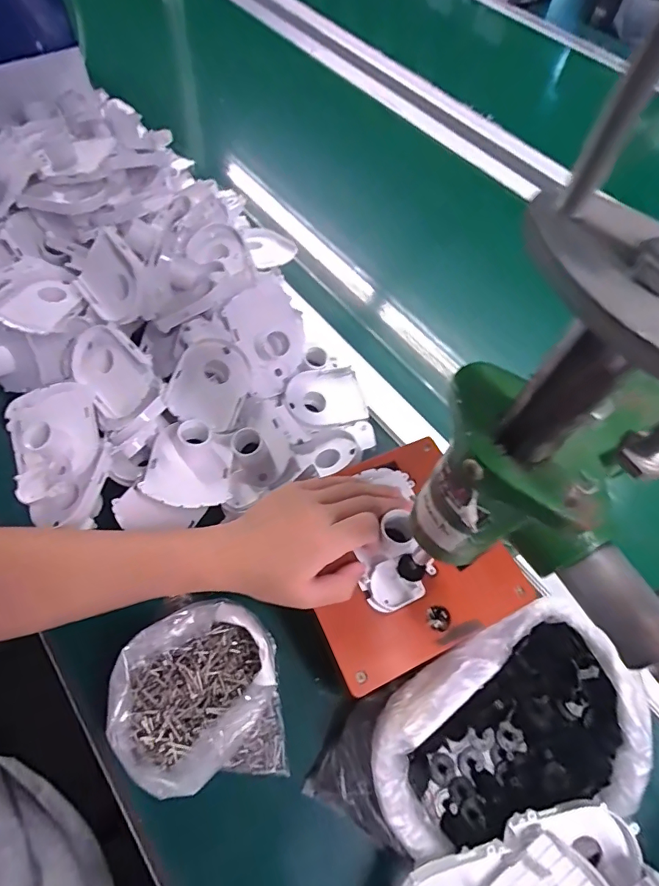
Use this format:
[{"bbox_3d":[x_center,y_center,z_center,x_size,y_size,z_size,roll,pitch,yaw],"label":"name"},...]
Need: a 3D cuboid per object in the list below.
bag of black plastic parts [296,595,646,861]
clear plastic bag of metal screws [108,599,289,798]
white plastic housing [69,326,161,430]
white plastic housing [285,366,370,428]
[{"bbox_3d":[0.105,0.211,0.338,0.224,0.060,0.124,-15,63,-12],"label":"bag of black plastic parts"},{"bbox_3d":[-0.090,0.173,0.325,0.107,0.048,0.110,-5,61,-7],"label":"clear plastic bag of metal screws"},{"bbox_3d":[-0.198,-0.064,0.435,0.070,0.026,0.096,-45,75,14],"label":"white plastic housing"},{"bbox_3d":[-0.004,-0.045,0.478,0.080,0.022,0.062,-15,63,-12],"label":"white plastic housing"}]

